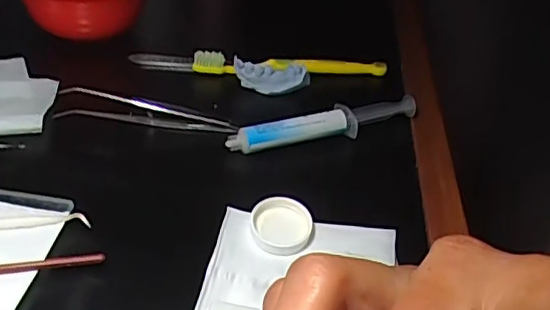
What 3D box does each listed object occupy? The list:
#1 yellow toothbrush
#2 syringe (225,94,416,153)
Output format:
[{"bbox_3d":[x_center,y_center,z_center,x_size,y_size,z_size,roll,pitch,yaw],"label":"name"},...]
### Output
[{"bbox_3d":[0.014,-0.067,0.456,0.151,0.021,0.018,2,38,-10],"label":"yellow toothbrush"},{"bbox_3d":[0.035,-0.020,0.389,0.134,0.018,0.017,-10,41,-23],"label":"syringe"}]

